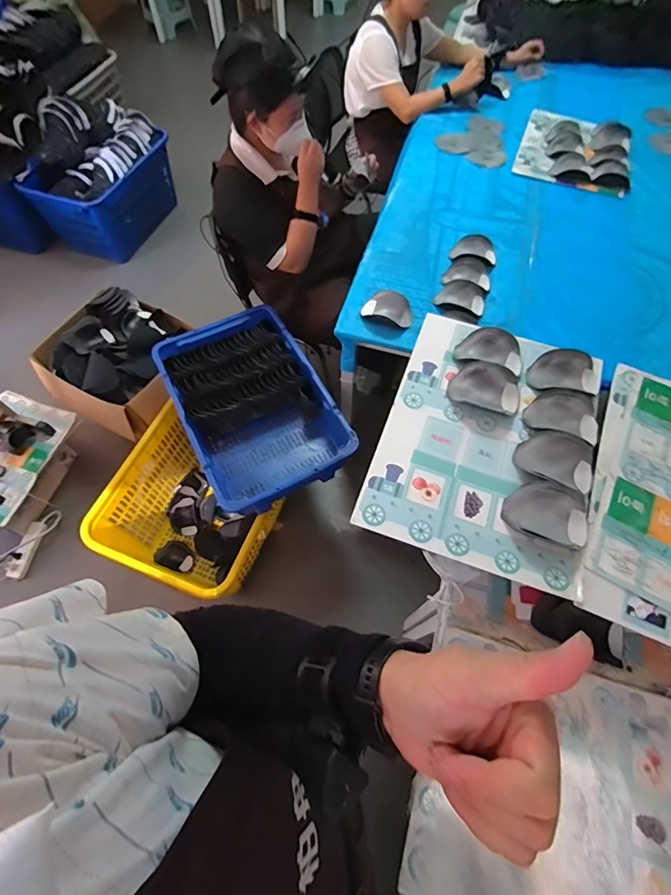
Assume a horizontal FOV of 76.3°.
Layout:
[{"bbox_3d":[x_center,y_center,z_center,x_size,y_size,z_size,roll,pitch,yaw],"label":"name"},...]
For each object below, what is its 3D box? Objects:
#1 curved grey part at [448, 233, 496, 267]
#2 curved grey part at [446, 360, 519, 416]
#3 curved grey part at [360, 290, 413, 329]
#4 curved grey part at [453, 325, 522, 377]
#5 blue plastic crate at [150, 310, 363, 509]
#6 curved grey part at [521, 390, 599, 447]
[{"bbox_3d":[0.418,-0.604,1.302,0.132,0.032,0.124,8,62,4],"label":"curved grey part"},{"bbox_3d":[0.304,-0.123,0.857,0.141,0.040,0.090,16,63,8],"label":"curved grey part"},{"bbox_3d":[0.150,-0.397,1.201,0.139,0.036,0.098,11,62,5],"label":"curved grey part"},{"bbox_3d":[0.329,-0.203,0.903,0.143,0.040,0.095,22,64,11],"label":"curved grey part"},{"bbox_3d":[-0.264,-0.121,1.399,0.440,0.183,0.664,-27,65,-14],"label":"blue plastic crate"},{"bbox_3d":[0.443,-0.062,0.826,0.139,0.037,0.100,14,62,7],"label":"curved grey part"}]

